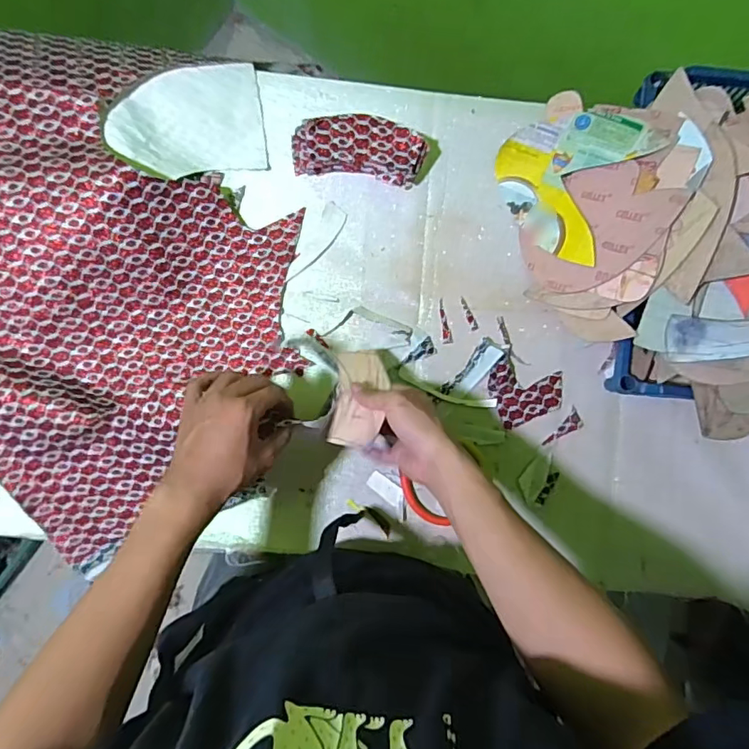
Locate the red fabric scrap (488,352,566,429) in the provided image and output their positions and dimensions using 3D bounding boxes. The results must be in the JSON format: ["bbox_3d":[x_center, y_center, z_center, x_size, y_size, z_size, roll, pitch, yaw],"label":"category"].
[{"bbox_3d":[0.190,0.014,0.660,0.089,0.012,0.083,-24,89,-5],"label":"red fabric scrap"}]

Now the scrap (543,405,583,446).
[{"bbox_3d":[0.242,0.072,0.658,0.028,0.004,0.061,40,85,-1],"label":"scrap"}]

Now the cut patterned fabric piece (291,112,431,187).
[{"bbox_3d":[-0.019,-0.275,0.644,0.157,0.045,0.066,8,86,-3],"label":"cut patterned fabric piece"}]

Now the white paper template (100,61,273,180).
[{"bbox_3d":[-0.225,-0.308,0.635,0.177,0.020,0.131,-13,93,-21],"label":"white paper template"}]

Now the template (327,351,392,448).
[{"bbox_3d":[-0.016,0.021,0.570,0.054,0.021,0.125,10,51,-3],"label":"template"}]

